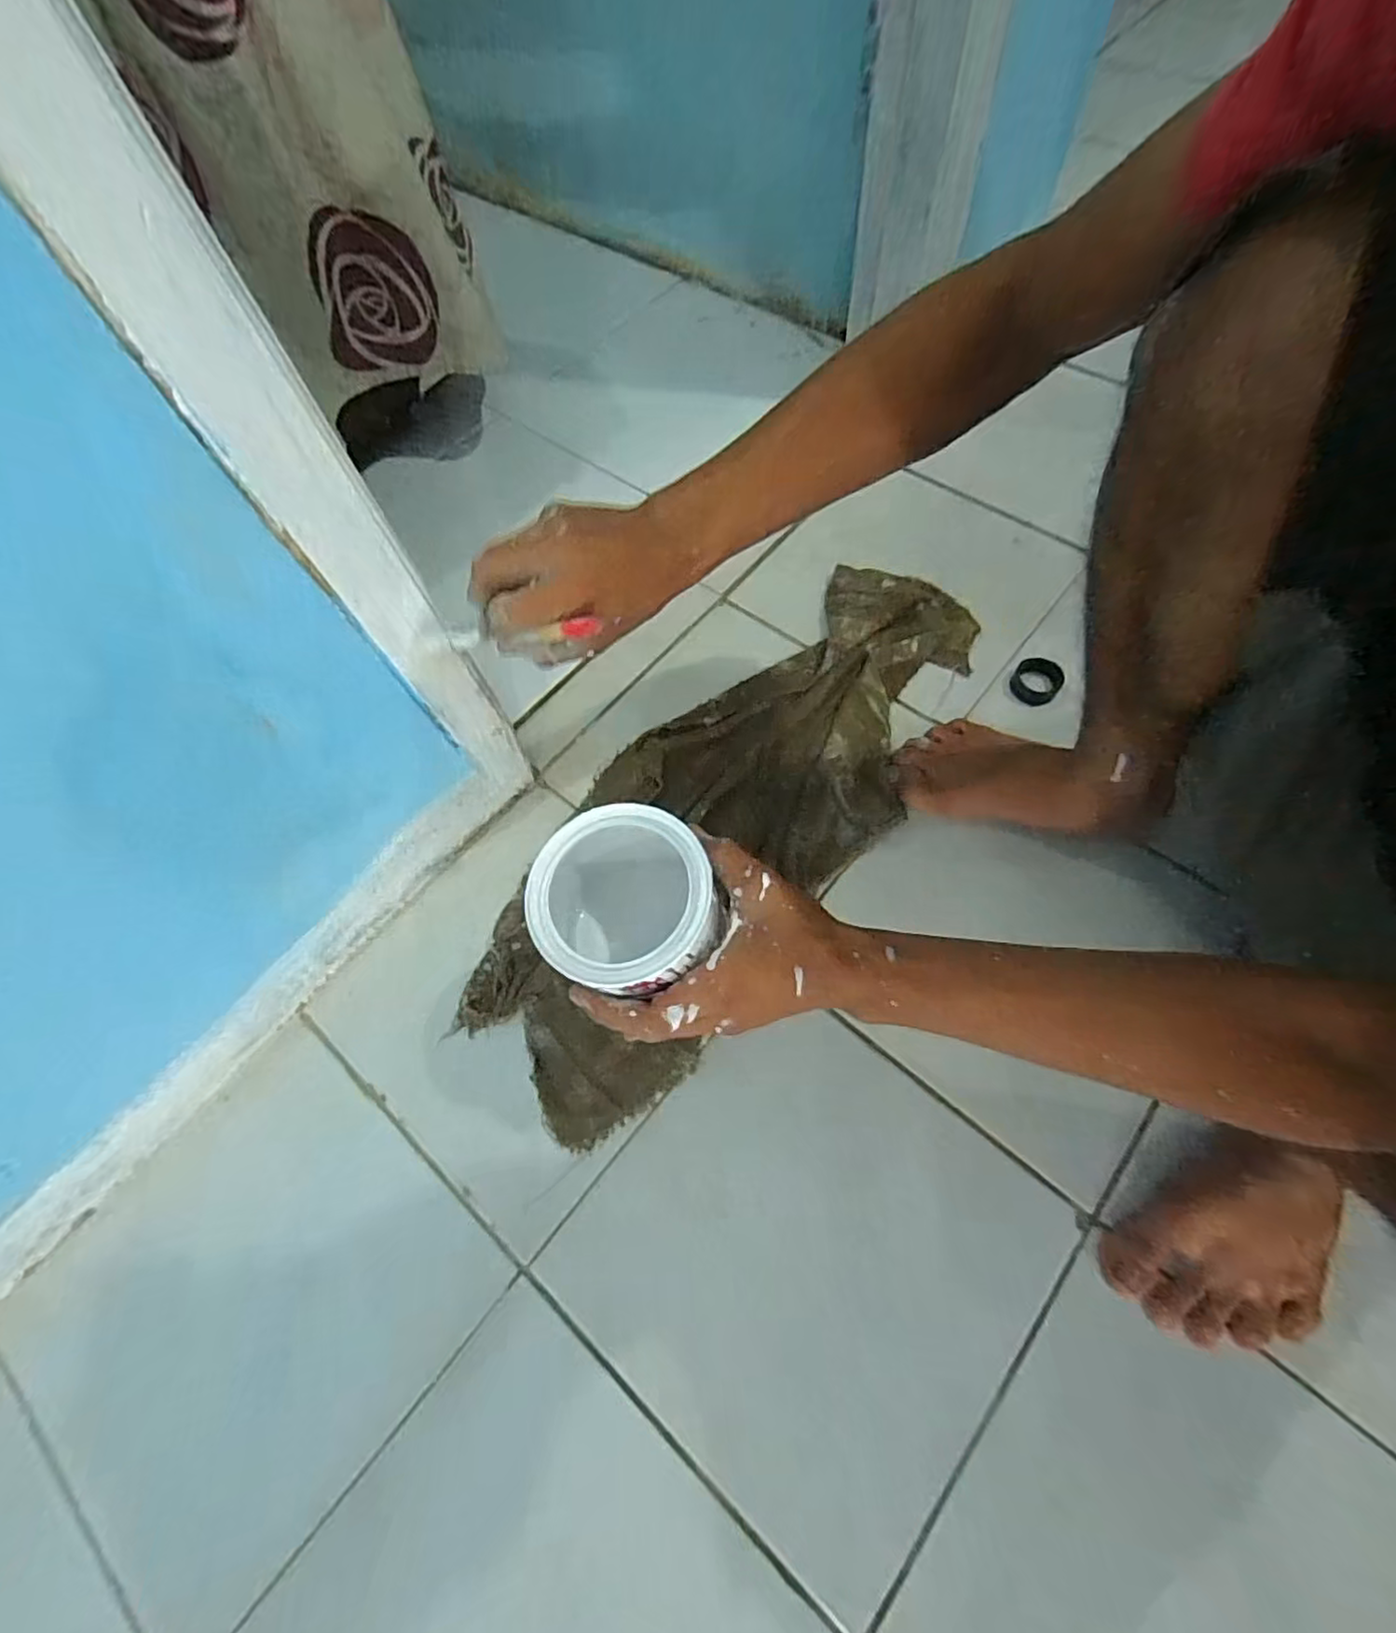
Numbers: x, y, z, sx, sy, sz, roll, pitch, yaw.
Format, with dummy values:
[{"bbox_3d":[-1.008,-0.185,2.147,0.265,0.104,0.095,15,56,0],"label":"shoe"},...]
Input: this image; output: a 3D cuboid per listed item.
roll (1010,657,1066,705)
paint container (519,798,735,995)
[{"bbox_3d":[0.350,-0.139,0.686,0.047,0.018,0.053,30,75,17],"label":"roll"},{"bbox_3d":[-0.041,0.067,0.430,0.102,0.133,0.104,-1,66,3],"label":"paint container"}]

